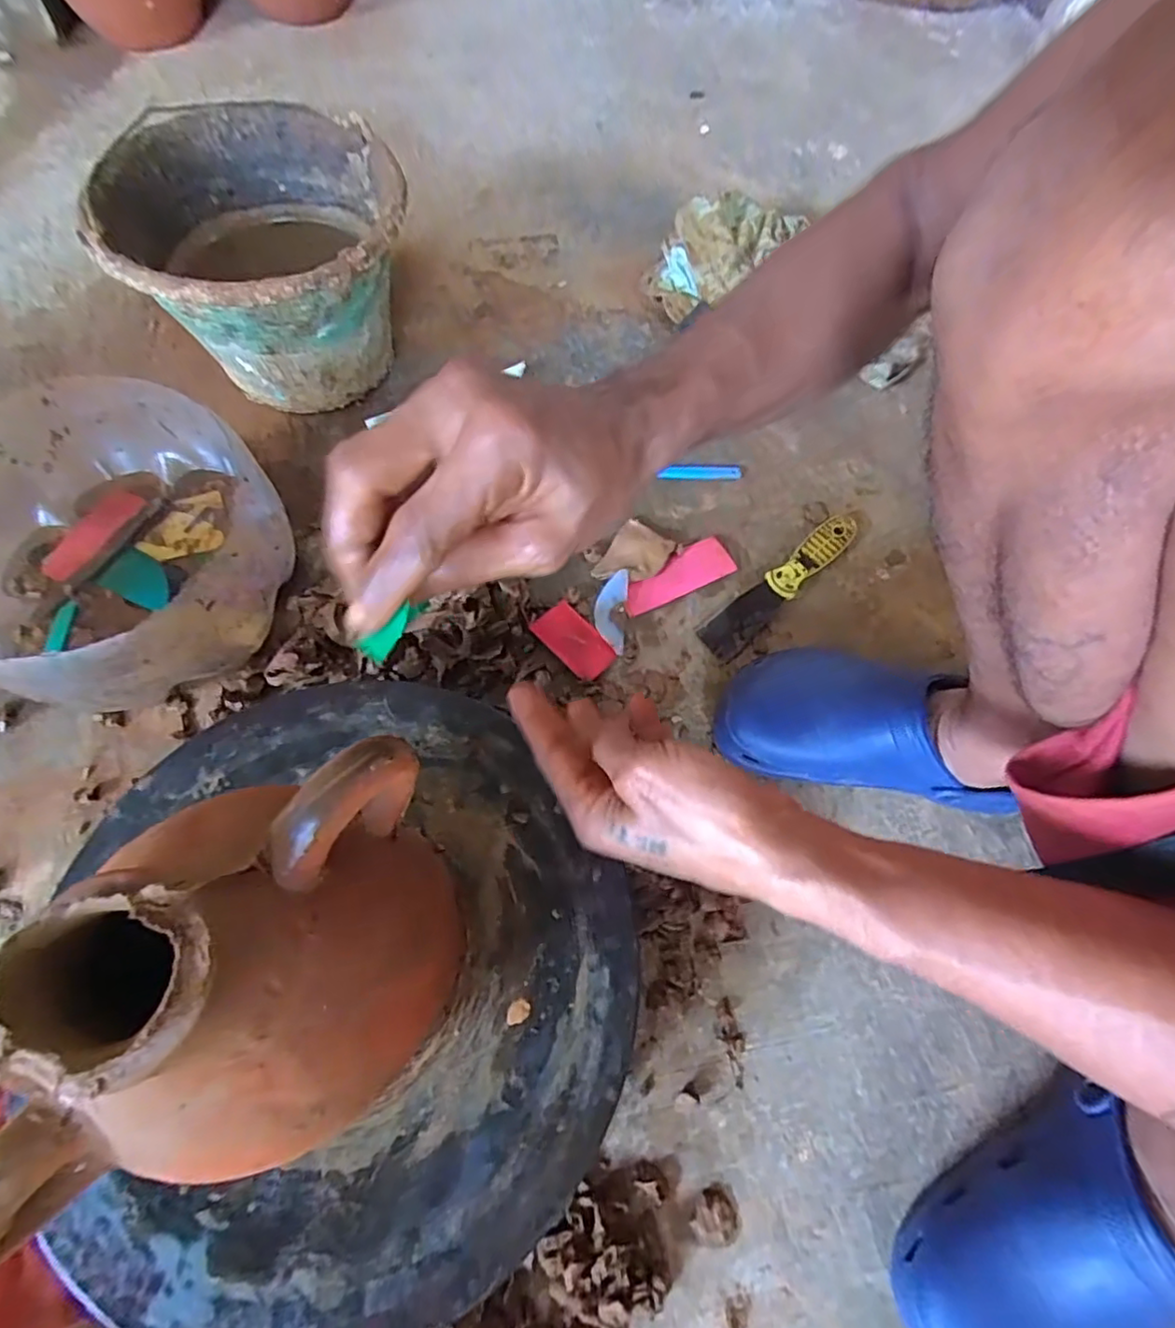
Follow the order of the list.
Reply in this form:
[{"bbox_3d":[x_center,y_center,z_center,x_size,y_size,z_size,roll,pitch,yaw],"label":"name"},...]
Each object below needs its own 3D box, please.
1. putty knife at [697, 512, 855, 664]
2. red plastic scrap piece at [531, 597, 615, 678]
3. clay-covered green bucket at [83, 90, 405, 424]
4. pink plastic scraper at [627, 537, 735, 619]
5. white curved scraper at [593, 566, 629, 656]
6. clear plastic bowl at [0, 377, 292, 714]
[{"bbox_3d":[0.178,-0.077,0.560,0.192,0.016,0.038,-41,74,-18],"label":"putty knife"},{"bbox_3d":[-0.011,-0.021,0.531,0.071,0.004,0.040,44,79,8],"label":"red plastic scrap piece"},{"bbox_3d":[-0.292,-0.362,0.583,0.245,0.175,0.256,1,66,-3],"label":"clay-covered green bucket"},{"bbox_3d":[0.080,-0.083,0.564,0.109,0.010,0.043,-24,77,-10],"label":"pink plastic scraper"},{"bbox_3d":[0.021,-0.048,0.545,0.028,0.004,0.076,6,81,-1],"label":"white curved scraper"},{"bbox_3d":[-0.367,-0.081,0.480,0.236,0.126,0.252,-36,73,-17],"label":"clear plastic bowl"}]

